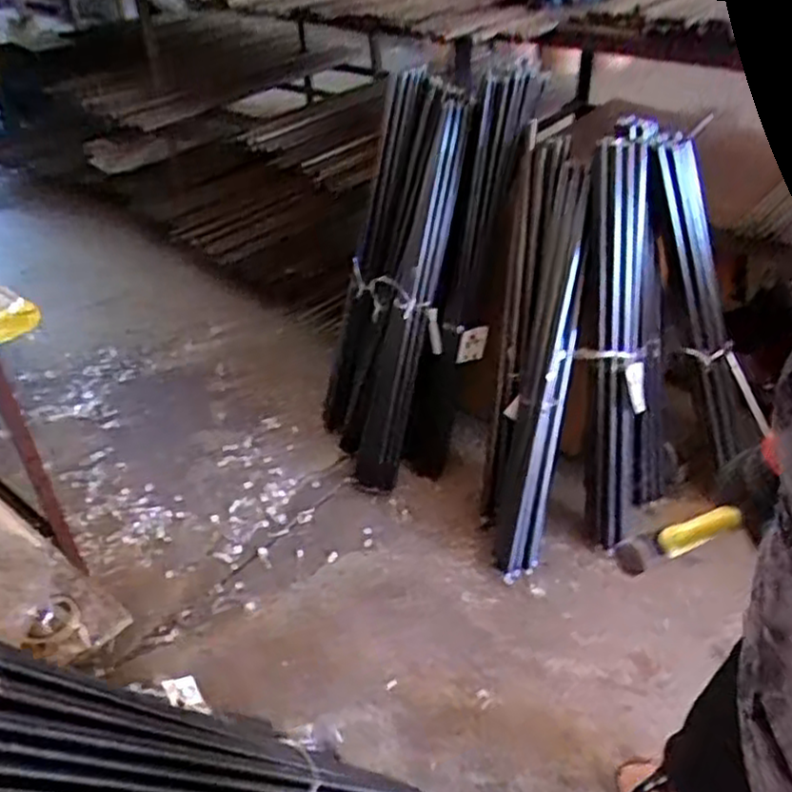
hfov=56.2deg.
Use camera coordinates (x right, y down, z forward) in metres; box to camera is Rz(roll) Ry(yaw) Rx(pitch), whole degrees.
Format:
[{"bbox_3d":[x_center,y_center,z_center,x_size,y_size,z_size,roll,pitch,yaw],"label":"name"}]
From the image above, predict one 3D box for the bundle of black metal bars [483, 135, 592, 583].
[{"bbox_3d":[0.295,-0.076,1.582,0.143,0.907,0.139,5,8,1],"label":"bundle of black metal bars"}]

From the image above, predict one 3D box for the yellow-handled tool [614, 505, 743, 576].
[{"bbox_3d":[0.276,0.144,0.737,0.117,0.030,0.029,-25,35,10],"label":"yellow-handled tool"}]

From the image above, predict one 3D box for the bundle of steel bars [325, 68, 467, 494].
[{"bbox_3d":[-0.021,-0.264,1.797,0.241,0.960,0.133,14,13,14],"label":"bundle of steel bars"}]

